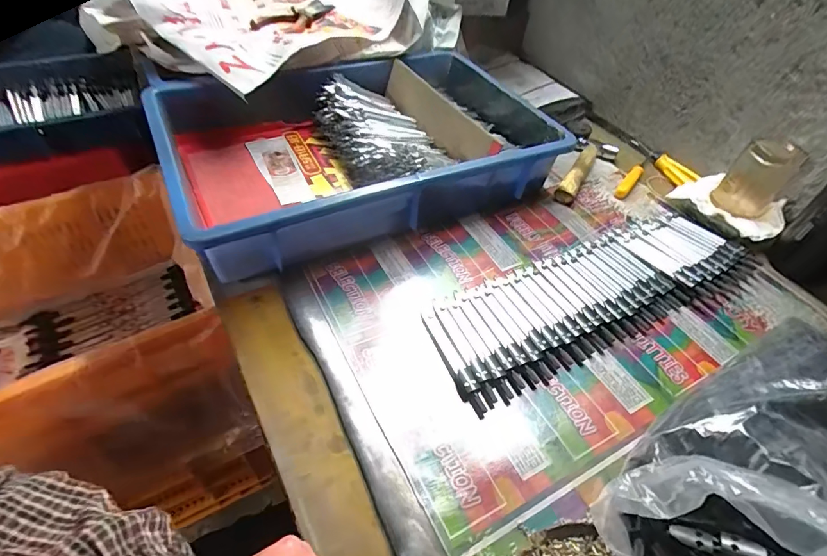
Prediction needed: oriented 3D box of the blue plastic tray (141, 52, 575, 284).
[{"bbox_3d":[-0.062,-0.172,0.535,0.431,0.086,0.298,-20,53,-21],"label":"blue plastic tray"}]

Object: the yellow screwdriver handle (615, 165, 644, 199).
[{"bbox_3d":[0.289,-0.129,0.574,0.015,0.014,0.070,33,54,22],"label":"yellow screwdriver handle"}]

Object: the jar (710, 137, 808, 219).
[{"bbox_3d":[0.399,-0.112,0.503,0.058,0.090,0.058,3,48,-3],"label":"jar"}]

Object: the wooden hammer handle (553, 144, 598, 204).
[{"bbox_3d":[0.221,-0.139,0.573,0.024,0.019,0.127,28,52,19],"label":"wooden hammer handle"}]

